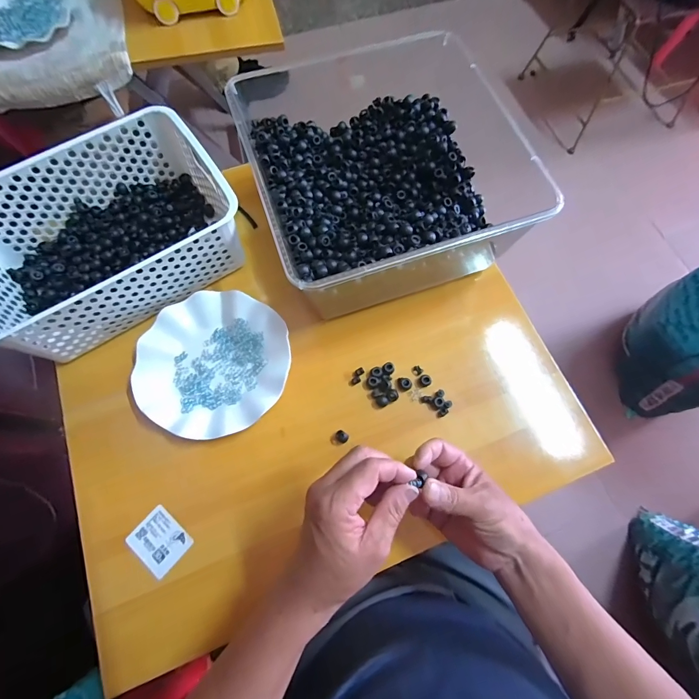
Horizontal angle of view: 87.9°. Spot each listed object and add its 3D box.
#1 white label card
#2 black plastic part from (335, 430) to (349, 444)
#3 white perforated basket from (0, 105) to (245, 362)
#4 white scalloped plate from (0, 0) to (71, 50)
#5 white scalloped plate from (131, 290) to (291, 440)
[{"bbox_3d":[-0.210,0.212,0.402,0.060,0.004,0.049,38,71,11],"label":"white label card"},{"bbox_3d":[-0.009,0.104,0.432,0.015,0.008,0.013,37,74,11],"label":"black plastic part"},{"bbox_3d":[-0.306,-0.140,0.455,0.304,0.106,0.206,-33,75,-12],"label":"white perforated basket"},{"bbox_3d":[-0.605,-0.617,0.663,0.177,0.022,0.192,0,71,-1],"label":"white scalloped plate"},{"bbox_3d":[-0.168,0.016,0.452,0.180,0.021,0.177,0,71,-1],"label":"white scalloped plate"}]

